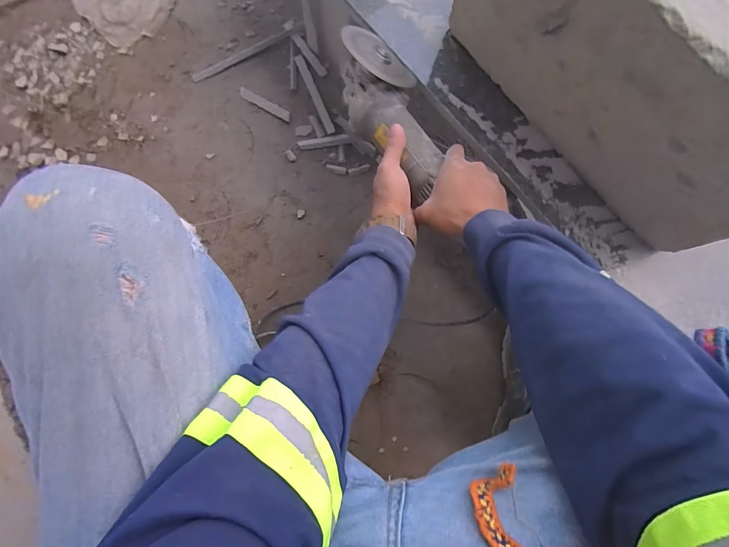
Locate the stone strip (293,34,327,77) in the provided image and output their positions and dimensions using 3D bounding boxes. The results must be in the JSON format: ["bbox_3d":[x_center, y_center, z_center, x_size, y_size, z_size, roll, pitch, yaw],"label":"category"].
[{"bbox_3d":[-0.113,-0.446,0.763,0.017,0.009,0.118,-33,83,-5],"label":"stone strip"}]

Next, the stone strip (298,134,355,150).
[{"bbox_3d":[-0.075,-0.259,0.733,0.106,0.006,0.017,-9,81,-2],"label":"stone strip"}]

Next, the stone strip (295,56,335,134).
[{"bbox_3d":[-0.100,-0.361,0.750,0.017,0.006,0.180,-23,82,-4],"label":"stone strip"}]

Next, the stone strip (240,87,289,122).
[{"bbox_3d":[-0.198,-0.338,0.742,0.122,0.010,0.021,31,82,5],"label":"stone strip"}]

